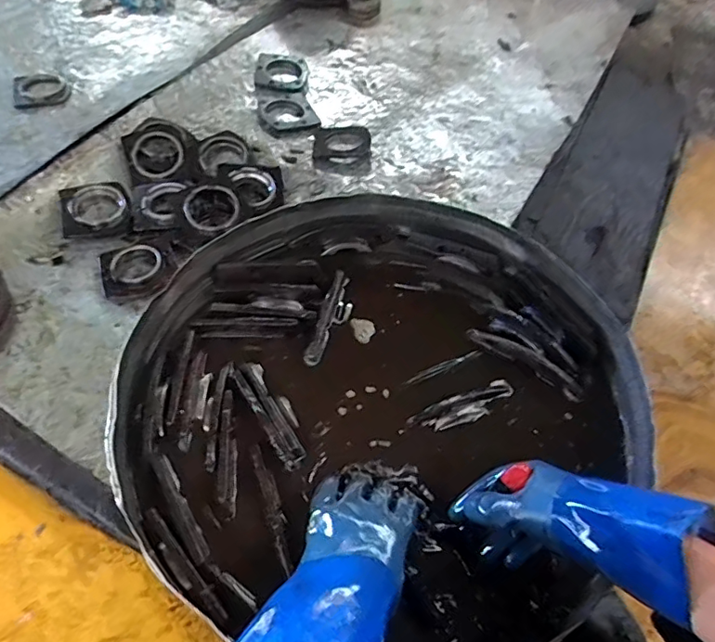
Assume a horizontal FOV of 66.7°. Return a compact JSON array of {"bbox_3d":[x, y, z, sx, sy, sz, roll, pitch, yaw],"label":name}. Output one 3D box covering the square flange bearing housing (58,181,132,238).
[{"bbox_3d":[-0.599,-0.256,1.240,0.152,0.059,0.129,-17,59,-15],"label":"square flange bearing housing"}]

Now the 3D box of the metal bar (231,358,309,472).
[{"bbox_3d":[-0.103,0.103,0.624,0.033,0.019,0.142,-25,61,-19],"label":"metal bar"}]

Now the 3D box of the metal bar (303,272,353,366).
[{"bbox_3d":[-0.032,-0.007,0.705,0.035,0.034,0.136,15,56,7],"label":"metal bar"}]

